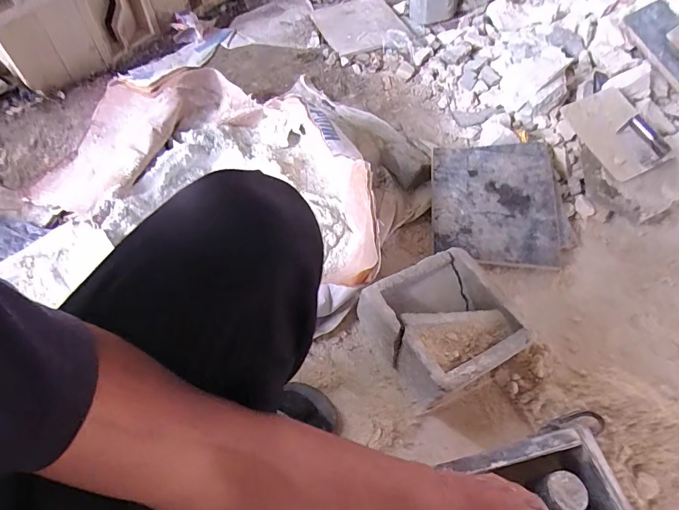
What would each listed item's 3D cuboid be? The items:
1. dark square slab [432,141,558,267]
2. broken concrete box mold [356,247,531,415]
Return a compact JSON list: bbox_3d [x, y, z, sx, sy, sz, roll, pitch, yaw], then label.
[{"bbox_3d":[0.319,-0.113,0.845,0.246,0.016,0.278,3,72,1],"label":"dark square slab"},{"bbox_3d":[0.168,0.113,0.672,0.210,0.098,0.207,-25,66,-17],"label":"broken concrete box mold"}]

